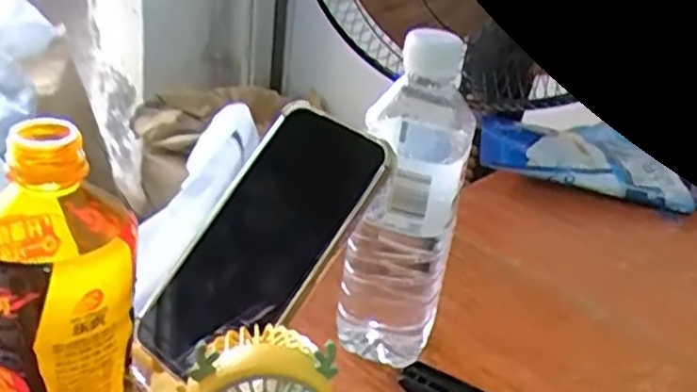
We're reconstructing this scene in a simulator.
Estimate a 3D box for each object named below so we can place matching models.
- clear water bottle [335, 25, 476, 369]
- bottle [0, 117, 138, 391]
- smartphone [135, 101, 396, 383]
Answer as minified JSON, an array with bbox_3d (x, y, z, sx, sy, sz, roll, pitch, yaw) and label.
[{"bbox_3d":[0.033,0.013,0.455,0.065,0.209,0.056,9,27,5],"label":"clear water bottle"},{"bbox_3d":[-0.135,0.062,0.343,0.064,0.189,0.076,-5,29,-22],"label":"bottle"},{"bbox_3d":[-0.049,0.025,0.416,0.084,0.166,0.014,27,-11,36],"label":"smartphone"}]

